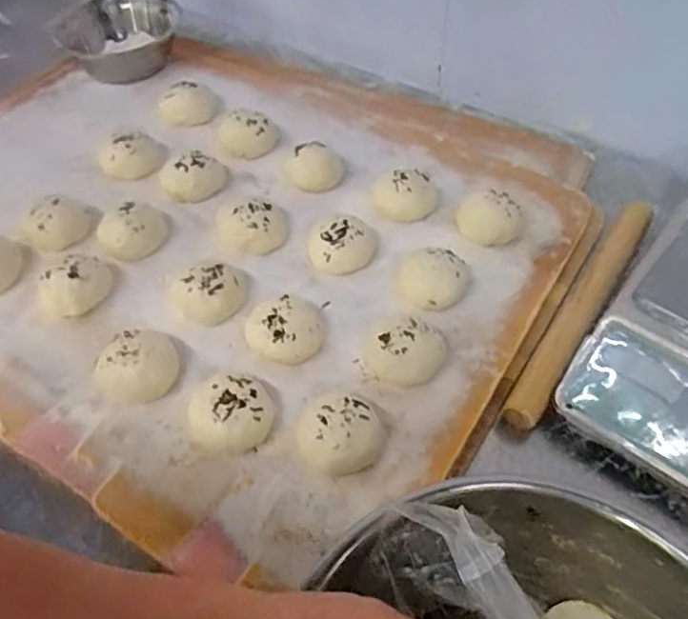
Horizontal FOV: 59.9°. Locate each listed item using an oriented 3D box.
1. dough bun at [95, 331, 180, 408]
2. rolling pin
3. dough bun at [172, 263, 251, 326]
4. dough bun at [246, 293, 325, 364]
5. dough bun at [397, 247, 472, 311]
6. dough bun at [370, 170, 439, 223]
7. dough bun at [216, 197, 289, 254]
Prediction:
[{"bbox_3d":[-0.194,0.053,0.563,0.075,0.040,0.060,-28,59,-20],"label":"dough bun"},{"bbox_3d":[0.256,-0.013,0.630,0.036,0.035,0.333,30,59,19],"label":"rolling pin"},{"bbox_3d":[-0.136,-0.023,0.608,0.077,0.038,0.065,-14,55,-11],"label":"dough bun"},{"bbox_3d":[-0.058,0.013,0.592,0.076,0.038,0.080,-9,54,-7],"label":"dough bun"},{"bbox_3d":[0.091,-0.032,0.616,0.070,0.033,0.064,0,54,-1],"label":"dough bun"},{"bbox_3d":[0.071,-0.130,0.694,0.078,0.038,0.061,3,54,1],"label":"dough bun"},{"bbox_3d":[-0.103,-0.102,0.669,0.075,0.039,0.072,-9,54,-7],"label":"dough bun"}]

